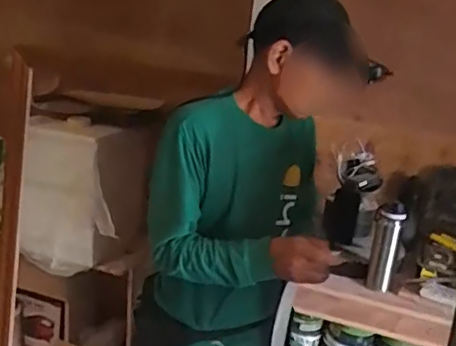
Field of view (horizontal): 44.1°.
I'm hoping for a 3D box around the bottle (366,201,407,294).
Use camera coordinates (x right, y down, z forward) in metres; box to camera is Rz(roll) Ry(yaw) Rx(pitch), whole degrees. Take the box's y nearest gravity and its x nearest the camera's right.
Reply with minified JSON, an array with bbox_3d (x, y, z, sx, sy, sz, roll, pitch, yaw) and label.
[{"bbox_3d":[0.467,0.220,1.677,0.079,0.266,0.067,10,15,12],"label":"bottle"}]

